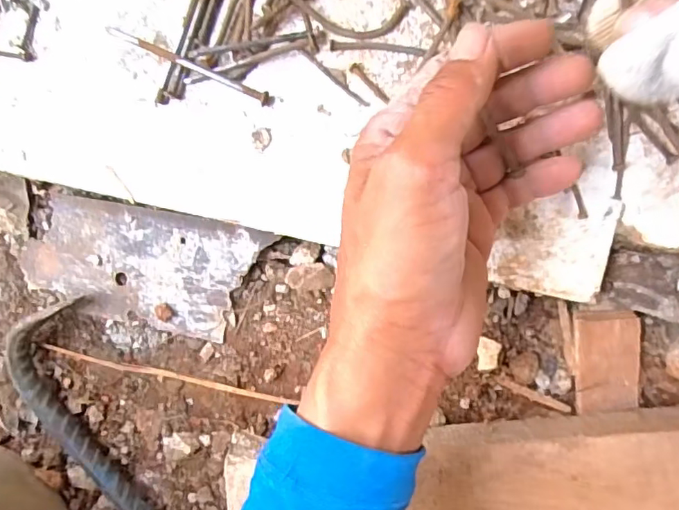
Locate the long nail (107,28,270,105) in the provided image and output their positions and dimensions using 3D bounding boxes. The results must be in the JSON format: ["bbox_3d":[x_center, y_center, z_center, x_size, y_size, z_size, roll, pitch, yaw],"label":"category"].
[{"bbox_3d":[-0.082,-0.105,0.294,0.093,0.013,0.006,26,98,4],"label":"long nail"}]

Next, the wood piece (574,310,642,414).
[{"bbox_3d":[0.161,0.064,0.320,0.036,0.011,0.060,-6,94,8],"label":"wood piece"}]

